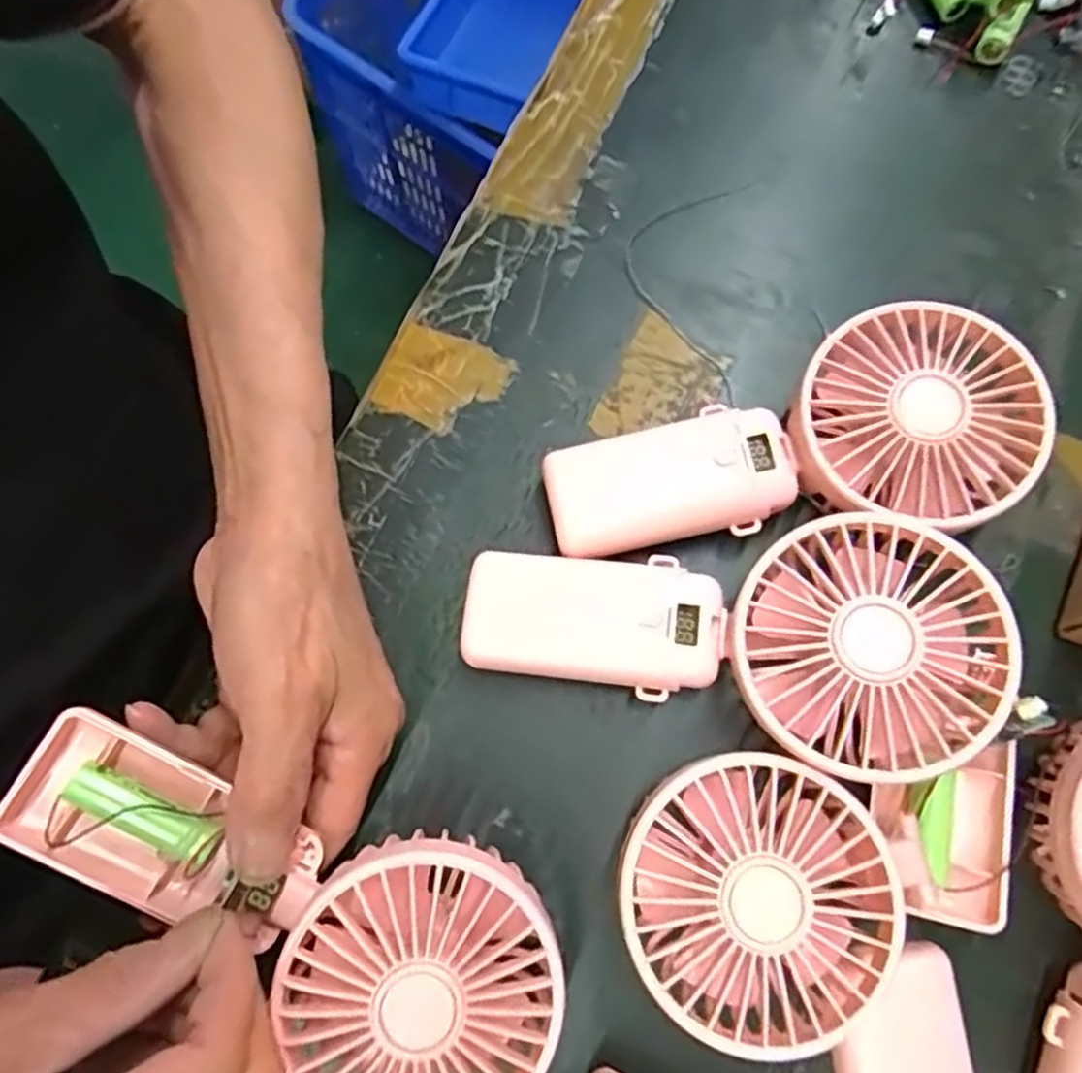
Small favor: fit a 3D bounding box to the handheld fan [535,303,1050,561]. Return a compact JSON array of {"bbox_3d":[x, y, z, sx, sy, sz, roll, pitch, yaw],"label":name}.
[{"bbox_3d":[0.093,-0.038,0.290,0.178,0.049,0.079,-4,75,0],"label":"handheld fan"}]

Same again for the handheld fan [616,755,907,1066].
[{"bbox_3d":[0.070,0.122,0.253,0.085,0.045,0.085,4,75,2],"label":"handheld fan"}]

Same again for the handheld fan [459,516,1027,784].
[{"bbox_3d":[0.063,0.030,0.270,0.181,0.056,0.086,13,76,5],"label":"handheld fan"}]

